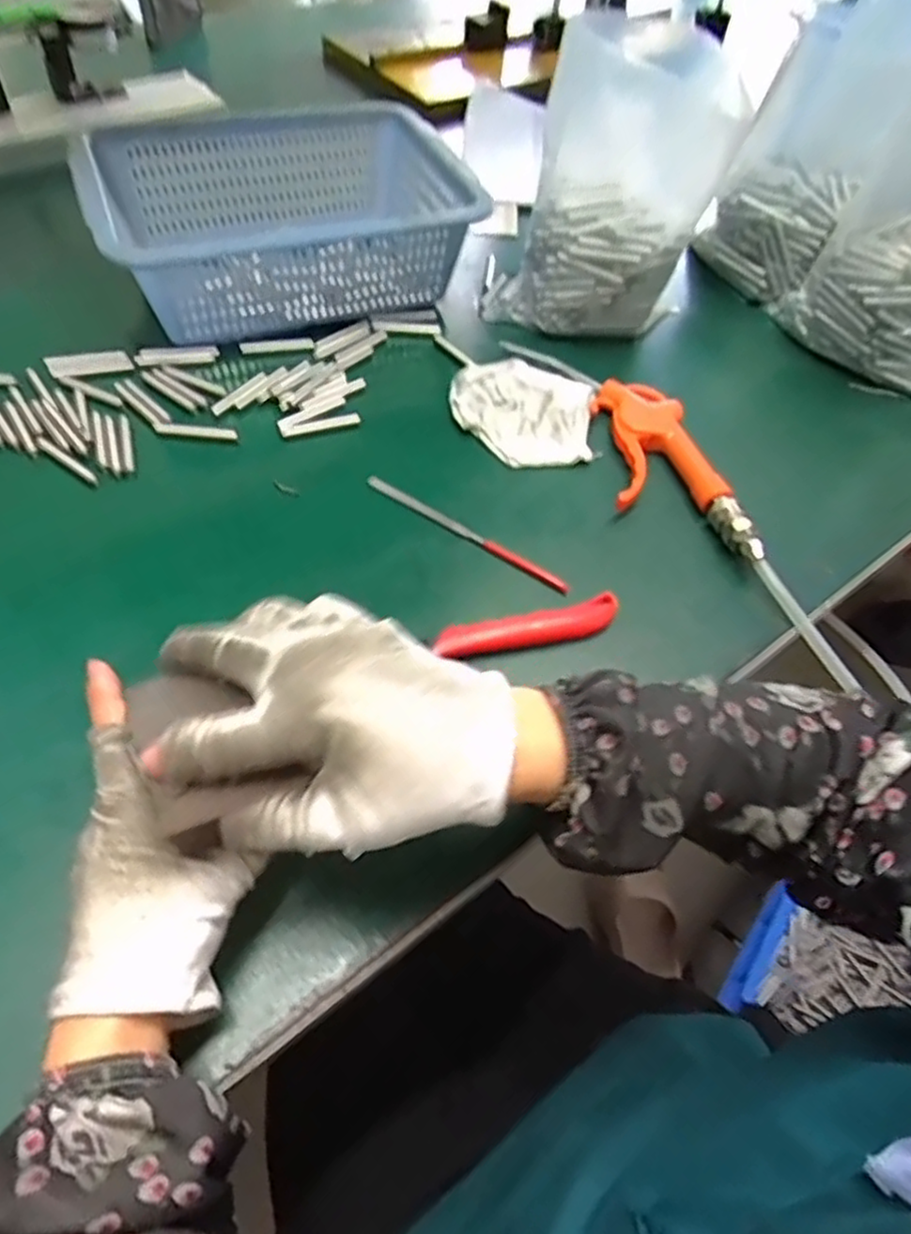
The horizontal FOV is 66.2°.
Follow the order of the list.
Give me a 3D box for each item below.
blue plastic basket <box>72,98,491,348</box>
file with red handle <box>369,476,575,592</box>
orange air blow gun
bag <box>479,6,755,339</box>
[{"bbox_3d":[-0.148,-0.339,0.598,0.285,0.096,0.211,-15,56,-16],"label":"blue plastic basket"},{"bbox_3d":[0.005,-0.057,0.462,0.158,0.006,0.009,31,57,17],"label":"file with red handle"},{"bbox_3d":[0.145,-0.109,0.504,0.075,0.027,0.183,-7,54,-10],"label":"orange air blow gun"},{"bbox_3d":[0.119,-0.329,0.546,0.155,0.214,0.078,19,54,9],"label":"bag"}]

